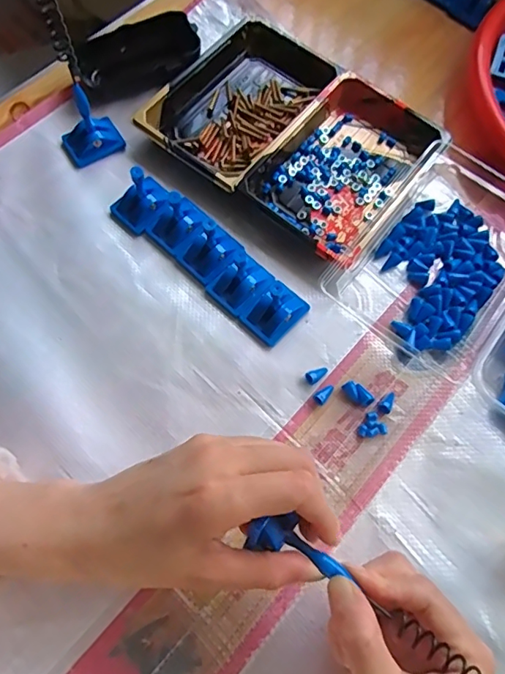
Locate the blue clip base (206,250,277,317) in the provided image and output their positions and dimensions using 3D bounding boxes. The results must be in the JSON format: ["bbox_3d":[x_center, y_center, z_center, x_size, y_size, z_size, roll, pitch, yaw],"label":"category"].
[{"bbox_3d":[-0.007,-0.040,0.377,0.043,0.019,0.035,-40,76,-15],"label":"blue clip base"}]

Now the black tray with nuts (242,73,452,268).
[{"bbox_3d":[0.075,-0.138,0.410,0.108,0.029,0.156,37,72,11],"label":"black tray with nuts"}]

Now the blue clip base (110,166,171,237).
[{"bbox_3d":[-0.085,-0.108,0.382,0.043,0.041,0.035,-39,75,-15],"label":"blue clip base"}]

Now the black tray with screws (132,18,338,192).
[{"bbox_3d":[-0.007,-0.204,0.435,0.108,0.023,0.167,36,72,11],"label":"black tray with screws"}]

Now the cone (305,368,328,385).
[{"bbox_3d":[0.046,0.026,0.361,0.017,0.007,0.009,-33,74,-13],"label":"cone"}]

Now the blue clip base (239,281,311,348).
[{"bbox_3d":[0.017,-0.019,0.370,0.032,0.020,0.042,43,74,13],"label":"blue clip base"}]

